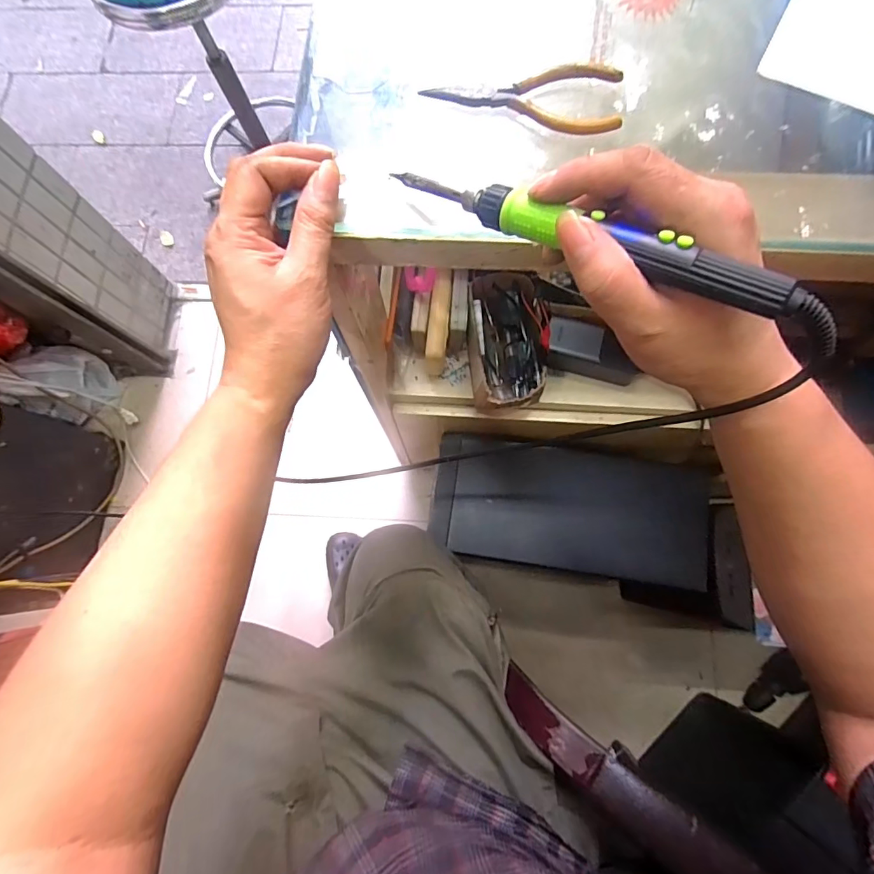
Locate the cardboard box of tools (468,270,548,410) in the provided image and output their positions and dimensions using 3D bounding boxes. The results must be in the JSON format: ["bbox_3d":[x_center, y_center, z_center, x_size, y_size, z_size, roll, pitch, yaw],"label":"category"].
[{"bbox_3d":[0.087,-0.114,0.604,0.092,0.070,0.176,-7,77,0],"label":"cardboard box of tools"}]

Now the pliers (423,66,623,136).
[{"bbox_3d":[0.057,-0.224,0.302,0.123,0.011,0.042,11,78,4],"label":"pliers"}]

